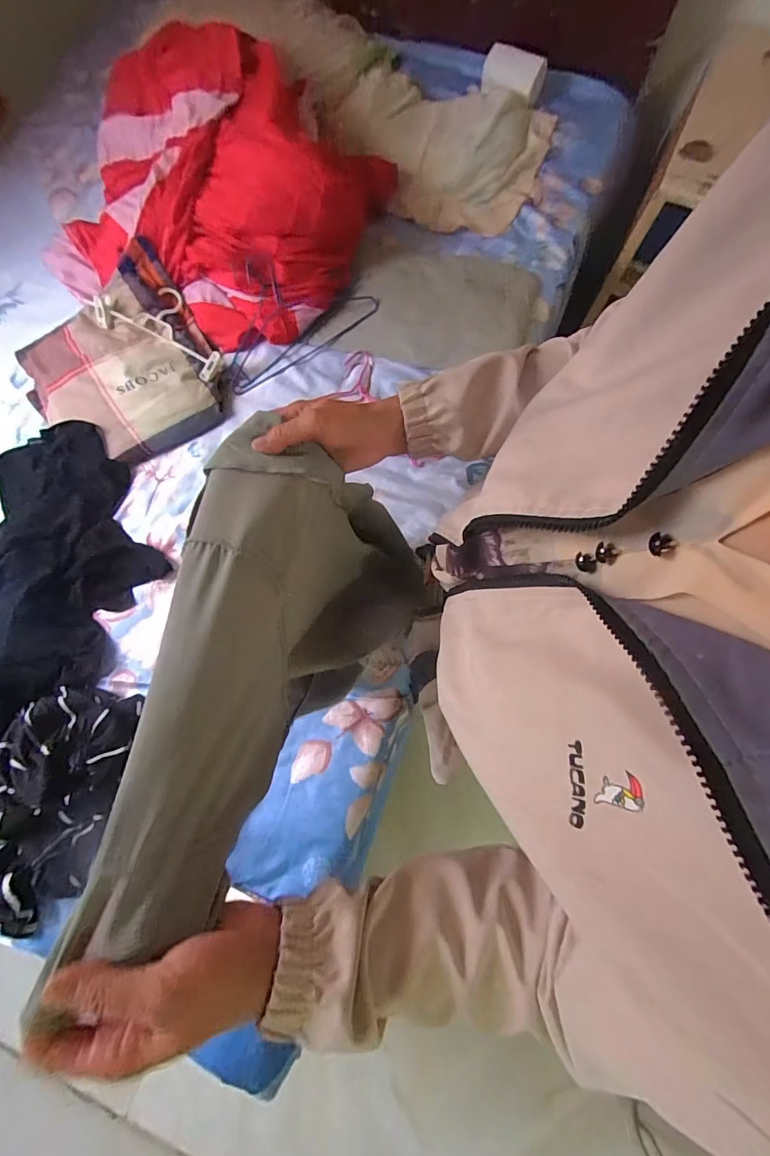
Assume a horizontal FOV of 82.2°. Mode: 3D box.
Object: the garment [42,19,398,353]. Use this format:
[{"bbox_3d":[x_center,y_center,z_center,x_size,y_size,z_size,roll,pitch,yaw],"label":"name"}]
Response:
[{"bbox_3d":[-0.367,-0.873,0.958,0.688,0.216,0.636,25,80,6],"label":"garment"}]

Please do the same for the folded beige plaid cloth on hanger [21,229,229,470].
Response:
[{"bbox_3d":[-0.573,-0.436,0.946,0.402,0.092,0.376,-25,87,-1],"label":"folded beige plaid cloth on hanger"}]

